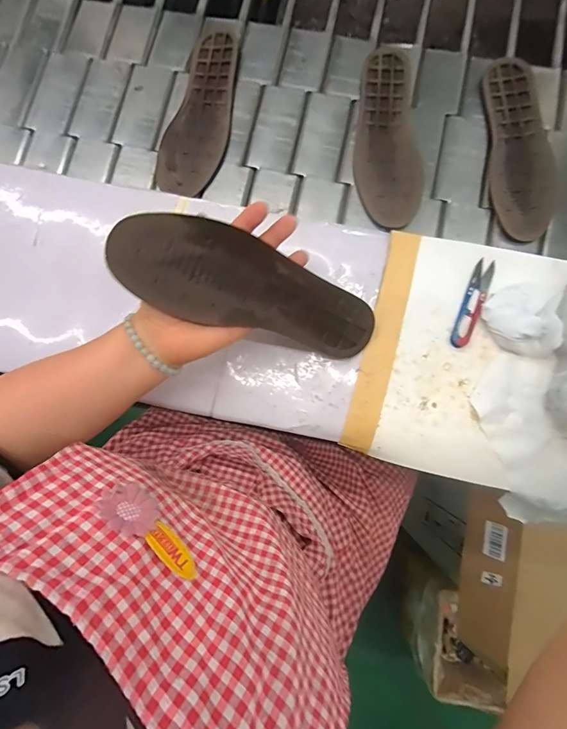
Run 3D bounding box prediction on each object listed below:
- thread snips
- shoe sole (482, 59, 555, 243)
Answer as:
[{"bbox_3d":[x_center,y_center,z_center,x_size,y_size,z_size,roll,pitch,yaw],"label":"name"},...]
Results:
[{"bbox_3d":[0.207,-0.068,0.396,0.021,0.010,0.103,24,80,3],"label":"thread snips"},{"bbox_3d":[0.305,-0.284,0.475,0.073,0.016,0.250,0,80,-1],"label":"shoe sole"}]

